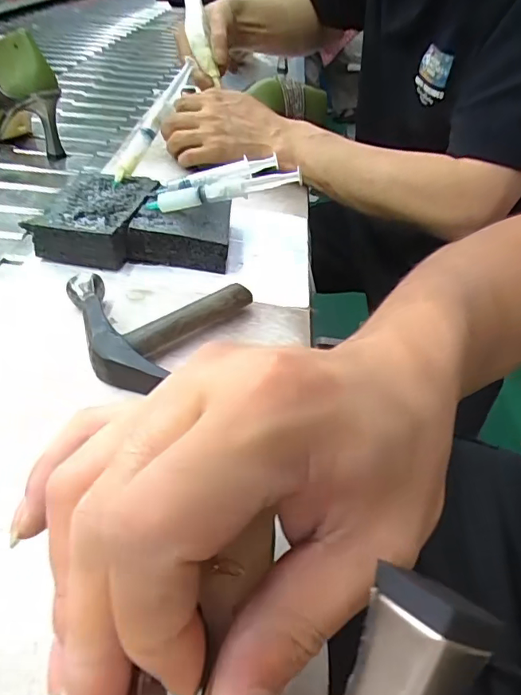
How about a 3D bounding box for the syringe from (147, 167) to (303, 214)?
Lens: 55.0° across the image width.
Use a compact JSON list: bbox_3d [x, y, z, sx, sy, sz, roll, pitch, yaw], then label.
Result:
[{"bbox_3d":[-0.035,-0.141,0.448,0.141,0.018,0.014,-6,38,16],"label":"syringe"}]

